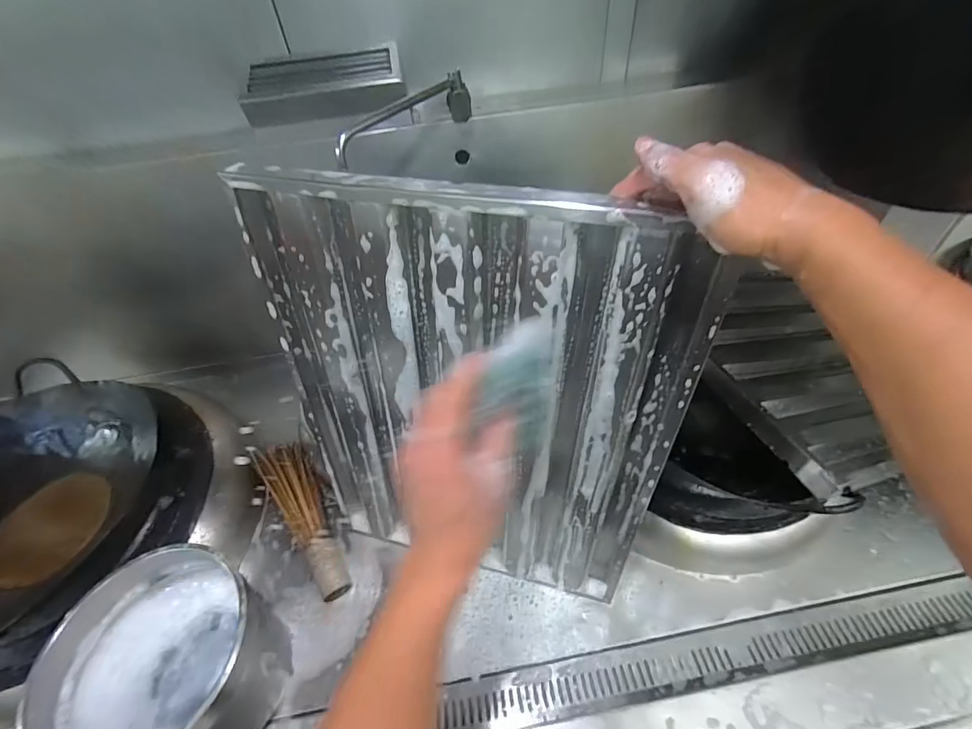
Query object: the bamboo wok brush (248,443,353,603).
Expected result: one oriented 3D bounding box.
[{"bbox_3d":[-0.311,0.255,0.761,0.084,0.053,0.291,-28,65,-18],"label":"bamboo wok brush"}]

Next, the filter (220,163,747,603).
[{"bbox_3d":[-0.028,0.083,0.555,0.453,0.595,0.033,11,40,11],"label":"filter"}]

